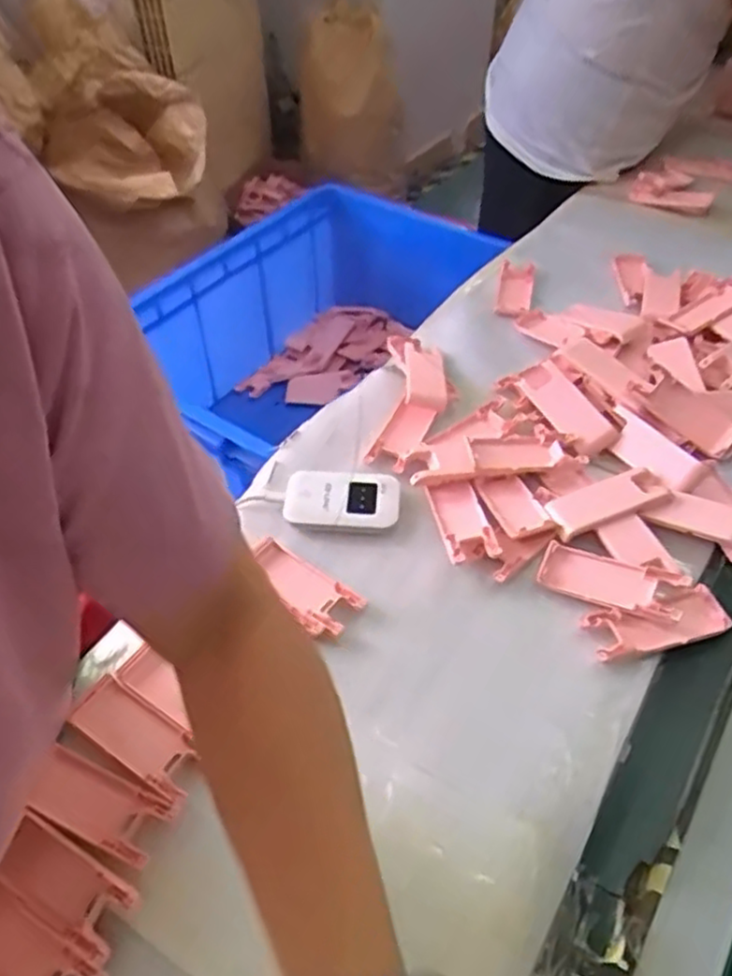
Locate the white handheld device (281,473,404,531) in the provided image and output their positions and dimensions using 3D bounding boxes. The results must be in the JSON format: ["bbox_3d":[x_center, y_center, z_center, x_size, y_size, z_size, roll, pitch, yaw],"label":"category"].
[{"bbox_3d":[-0.021,0.011,0.617,0.097,0.027,0.053,6,49,5],"label":"white handheld device"}]

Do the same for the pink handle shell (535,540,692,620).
[{"bbox_3d":[0.188,0.070,0.555,0.102,0.021,0.043,19,51,16],"label":"pink handle shell"}]

